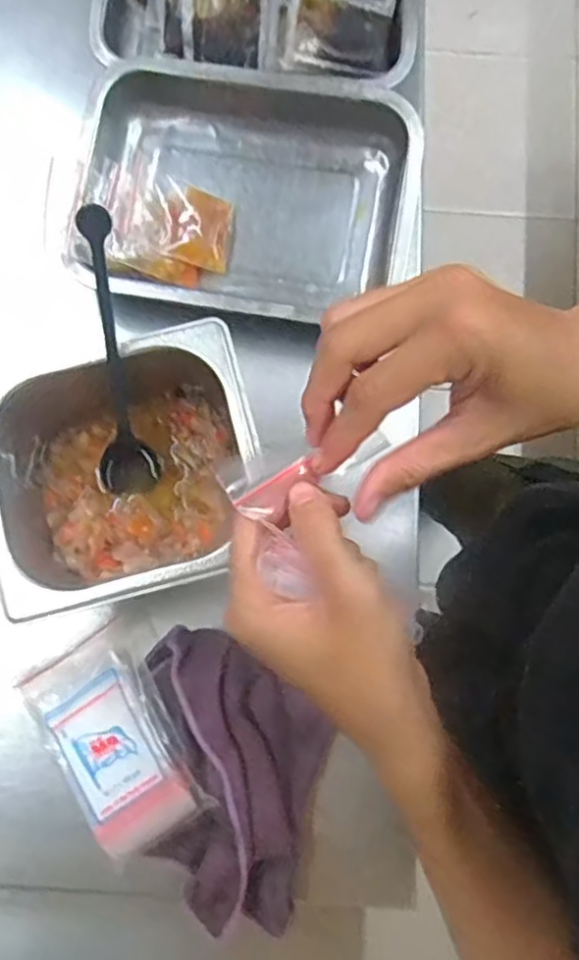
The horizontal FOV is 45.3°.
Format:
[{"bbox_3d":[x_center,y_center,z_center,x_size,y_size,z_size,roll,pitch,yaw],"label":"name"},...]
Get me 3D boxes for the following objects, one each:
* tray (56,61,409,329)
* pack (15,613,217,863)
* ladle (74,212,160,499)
[{"bbox_3d":[-0.038,-0.219,0.546,0.256,0.051,0.188,10,80,2],"label":"tray"},{"bbox_3d":[-0.123,0.182,0.484,0.085,0.028,0.145,-33,81,-5],"label":"pack"},{"bbox_3d":[-0.113,-0.074,0.450,0.038,0.194,0.018,2,36,1],"label":"ladle"}]

